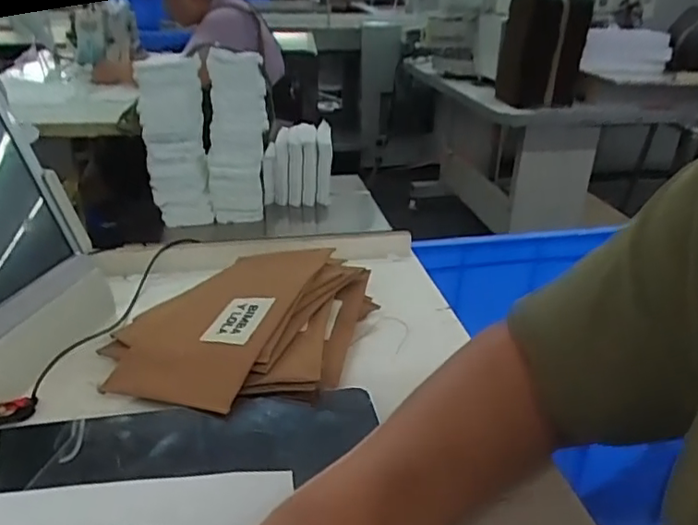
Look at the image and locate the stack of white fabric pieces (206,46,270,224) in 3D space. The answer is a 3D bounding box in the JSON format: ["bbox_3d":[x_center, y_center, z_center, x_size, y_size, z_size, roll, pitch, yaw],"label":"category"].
[{"bbox_3d":[-0.291,-0.326,1.553,0.144,0.431,0.197,-3,25,-10],"label":"stack of white fabric pieces"}]

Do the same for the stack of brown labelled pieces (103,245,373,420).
[{"bbox_3d":[-0.093,0.044,0.505,0.187,0.046,0.214,9,26,15],"label":"stack of brown labelled pieces"}]

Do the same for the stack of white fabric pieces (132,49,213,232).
[{"bbox_3d":[-0.462,-0.319,1.563,0.165,0.400,0.194,-7,26,-19],"label":"stack of white fabric pieces"}]

